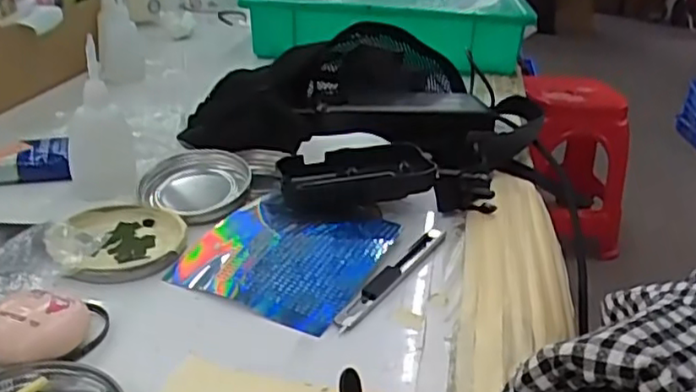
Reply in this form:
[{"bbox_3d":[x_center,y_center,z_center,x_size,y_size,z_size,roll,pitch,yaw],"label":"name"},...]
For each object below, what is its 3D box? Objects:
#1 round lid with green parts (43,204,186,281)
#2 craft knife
[{"bbox_3d":[-0.142,0.026,0.412,0.077,0.014,0.081,4,26,-2],"label":"round lid with green parts"},{"bbox_3d":[0.028,0.048,0.401,0.013,0.006,0.125,19,29,25],"label":"craft knife"}]

